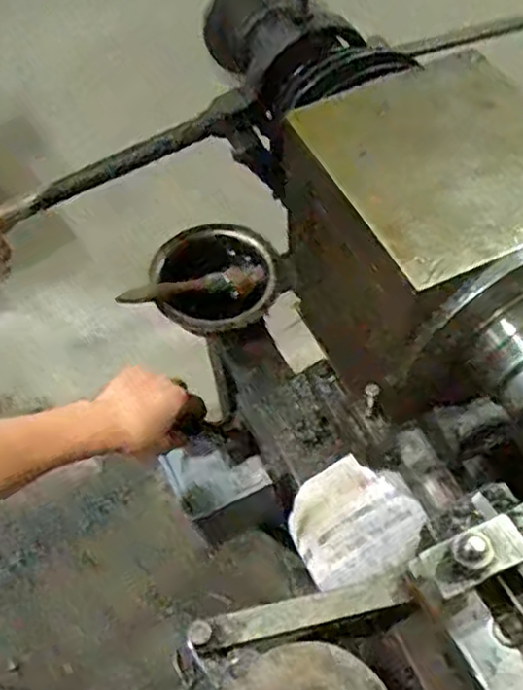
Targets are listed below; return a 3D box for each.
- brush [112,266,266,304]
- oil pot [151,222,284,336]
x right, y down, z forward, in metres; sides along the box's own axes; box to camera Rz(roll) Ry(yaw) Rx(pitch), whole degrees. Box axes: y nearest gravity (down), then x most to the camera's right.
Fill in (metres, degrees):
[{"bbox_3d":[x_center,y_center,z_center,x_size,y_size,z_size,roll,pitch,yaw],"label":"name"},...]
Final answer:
[{"bbox_3d":[-0.069,-0.056,0.711,0.144,0.030,0.023,-16,57,-8],"label":"brush"},{"bbox_3d":[-0.045,-0.074,0.725,0.126,0.040,0.124,-1,56,2],"label":"oil pot"}]

